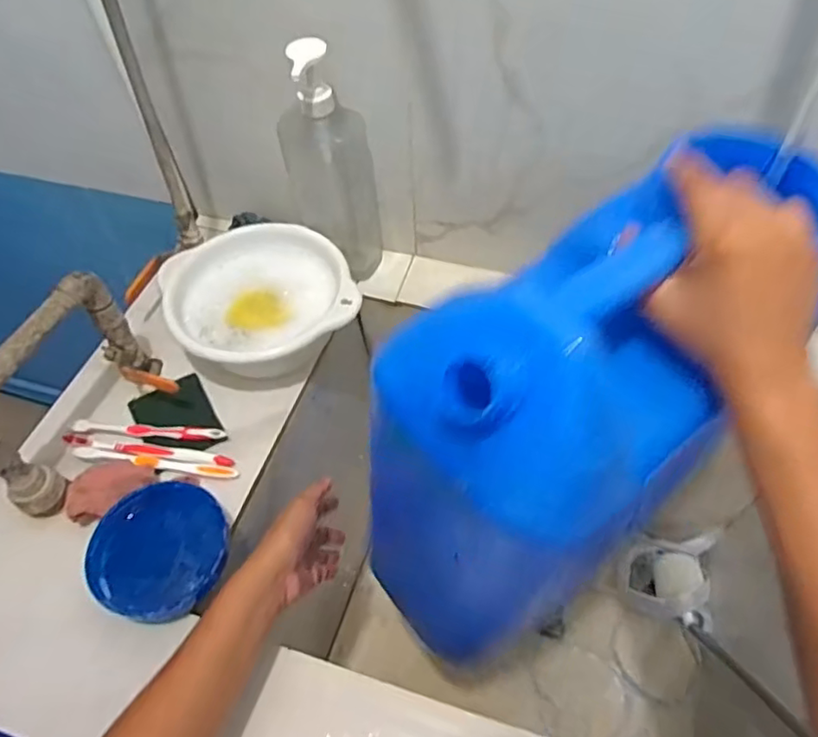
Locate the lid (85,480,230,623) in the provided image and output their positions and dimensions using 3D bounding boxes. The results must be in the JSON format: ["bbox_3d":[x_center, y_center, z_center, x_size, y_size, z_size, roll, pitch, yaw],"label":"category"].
[{"bbox_3d":[-0.229,0.165,0.563,0.124,0.022,0.121,1,60,-3],"label":"lid"}]

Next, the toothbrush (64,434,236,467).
[{"bbox_3d":[-0.275,0.086,0.645,0.183,0.018,0.018,5,55,7],"label":"toothbrush"}]

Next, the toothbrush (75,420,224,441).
[{"bbox_3d":[-0.279,0.069,0.658,0.162,0.020,0.014,3,55,6],"label":"toothbrush"}]

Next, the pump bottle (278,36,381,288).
[{"bbox_3d":[-0.086,-0.216,0.687,0.100,0.273,0.063,-13,55,-6],"label":"pump bottle"}]

